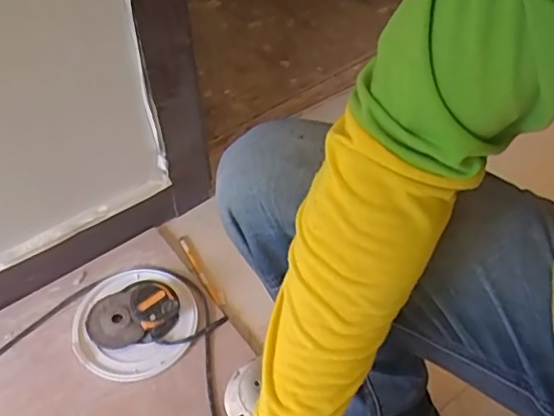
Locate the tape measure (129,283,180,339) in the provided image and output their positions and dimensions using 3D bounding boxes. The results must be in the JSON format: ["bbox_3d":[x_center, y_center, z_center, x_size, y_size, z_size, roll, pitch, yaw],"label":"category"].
[{"bbox_3d":[-0.172,0.134,0.801,0.061,0.041,0.072,-27,55,-20],"label":"tape measure"}]

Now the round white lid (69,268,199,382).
[{"bbox_3d":[-0.200,0.155,0.808,0.168,0.018,0.168,0,50,0],"label":"round white lid"}]

